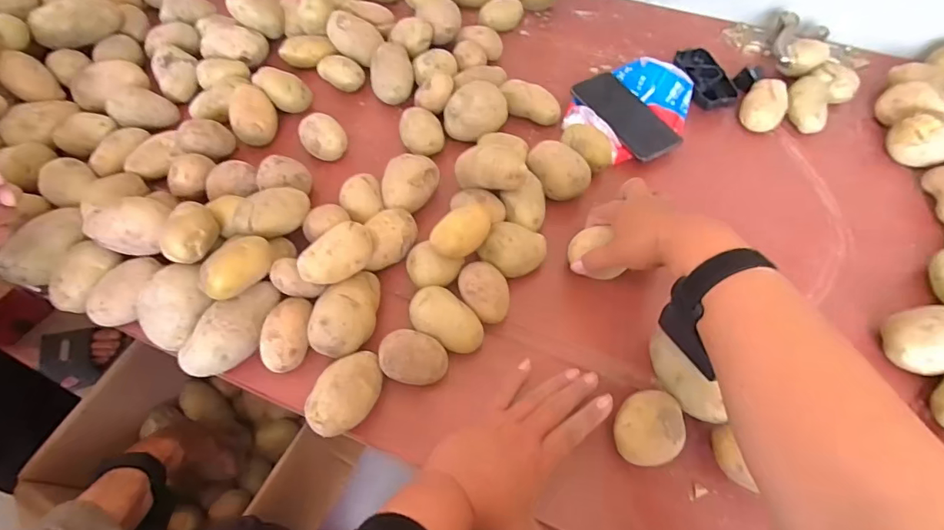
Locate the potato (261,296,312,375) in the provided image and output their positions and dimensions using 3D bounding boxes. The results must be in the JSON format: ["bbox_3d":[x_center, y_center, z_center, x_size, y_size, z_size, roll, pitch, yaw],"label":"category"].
[{"bbox_3d":[-0.177,0.065,0.454,0.041,0.032,0.072,7,59,4],"label":"potato"}]

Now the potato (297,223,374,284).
[{"bbox_3d":[-0.130,-0.009,0.458,0.074,0.032,0.039,-35,65,-19],"label":"potato"}]

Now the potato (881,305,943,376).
[{"bbox_3d":[0.430,0.070,0.441,0.071,0.049,0.060,-15,60,-9],"label":"potato"}]

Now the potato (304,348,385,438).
[{"bbox_3d":[-0.114,0.116,0.428,0.052,0.037,0.079,20,61,12],"label":"potato"}]

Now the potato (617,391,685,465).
[{"bbox_3d":[0.152,0.142,0.409,0.059,0.049,0.054,0,59,0],"label":"potato"}]

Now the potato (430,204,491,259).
[{"bbox_3d":[-0.009,-0.032,0.471,0.063,0.042,0.037,-37,66,-20],"label":"potato"}]

